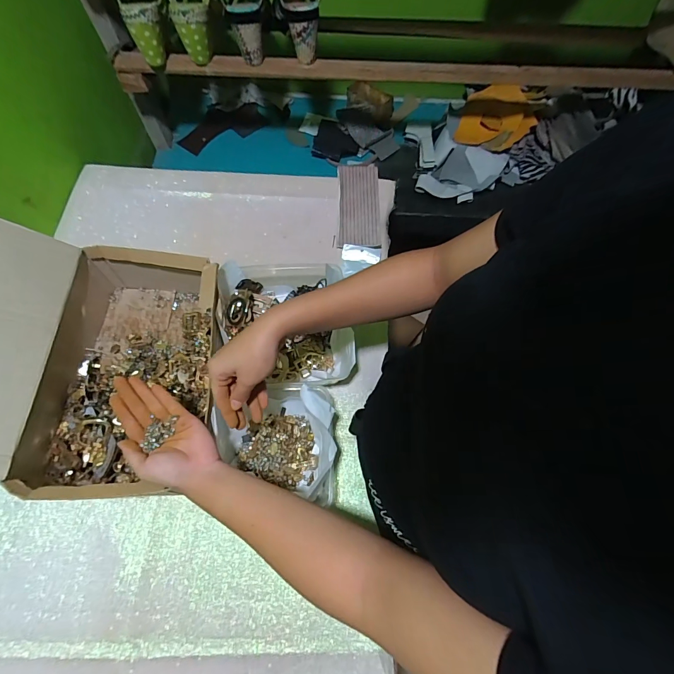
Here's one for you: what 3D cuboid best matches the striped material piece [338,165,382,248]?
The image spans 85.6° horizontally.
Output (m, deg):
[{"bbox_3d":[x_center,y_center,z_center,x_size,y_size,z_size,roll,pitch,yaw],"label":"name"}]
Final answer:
[{"bbox_3d":[0.043,-0.253,0.693,0.079,0.022,0.180,1,67,-1],"label":"striped material piece"}]

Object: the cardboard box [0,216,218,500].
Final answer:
[{"bbox_3d":[-0.346,0.017,0.461,0.340,0.228,0.327,5,67,1],"label":"cardboard box"}]

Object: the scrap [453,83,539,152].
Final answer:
[{"bbox_3d":[0.381,-0.518,0.861,0.164,0.053,0.168,23,69,8],"label":"scrap"}]

